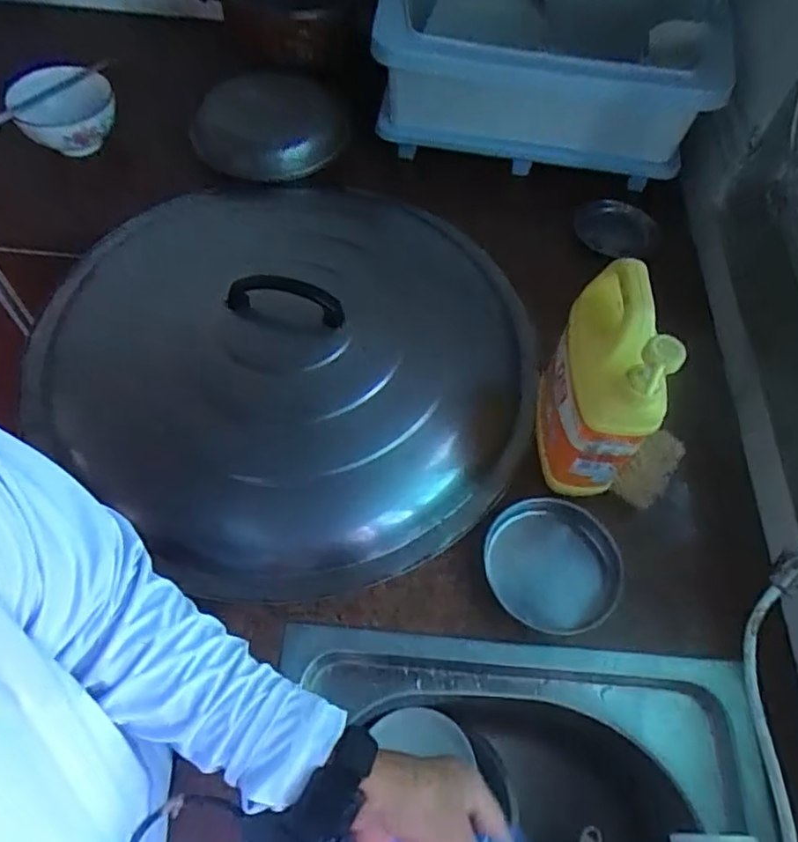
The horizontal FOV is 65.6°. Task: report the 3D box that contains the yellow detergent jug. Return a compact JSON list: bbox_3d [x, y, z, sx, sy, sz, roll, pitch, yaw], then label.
[{"bbox_3d":[0.183,-0.035,0.575,0.068,0.238,0.129,6,60,-1],"label":"yellow detergent jug"}]

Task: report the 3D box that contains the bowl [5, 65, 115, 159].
[{"bbox_3d":[-0.446,-0.417,0.824,0.128,0.056,0.119,-18,63,-14],"label":"bowl"}]

